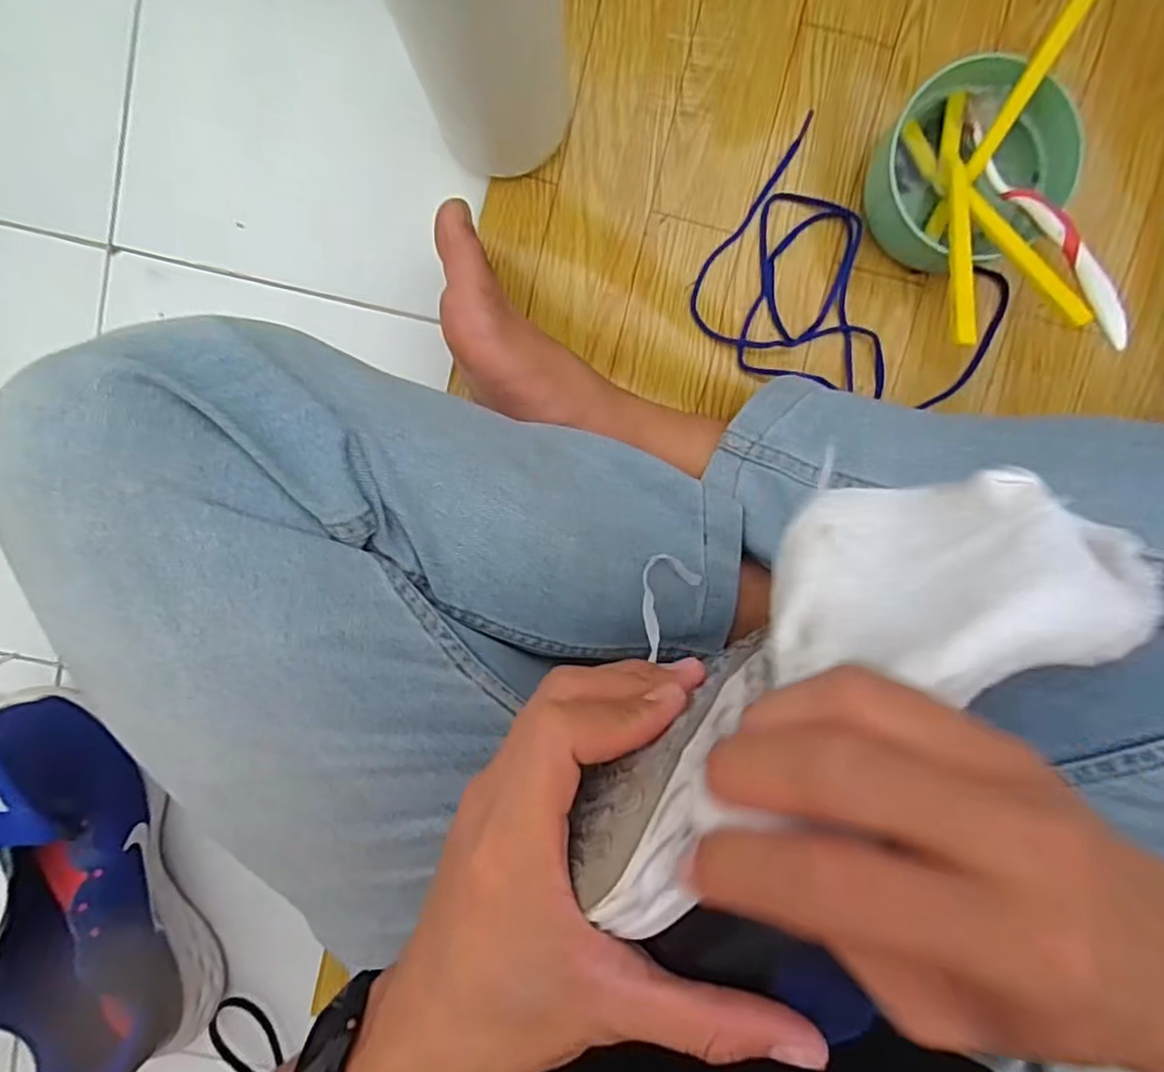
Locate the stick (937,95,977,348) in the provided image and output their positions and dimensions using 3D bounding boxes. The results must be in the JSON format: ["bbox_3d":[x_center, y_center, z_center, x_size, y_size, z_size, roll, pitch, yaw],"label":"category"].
[{"bbox_3d":[0.224,-0.190,0.380,0.011,0.013,0.167,6,76,-1],"label":"stick"}]

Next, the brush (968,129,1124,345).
[{"bbox_3d":[0.270,-0.178,0.368,0.017,0.011,0.160,-21,71,2],"label":"brush"}]

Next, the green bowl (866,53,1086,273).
[{"bbox_3d":[0.240,-0.226,0.399,0.105,0.056,0.115,-2,97,0],"label":"green bowl"}]

